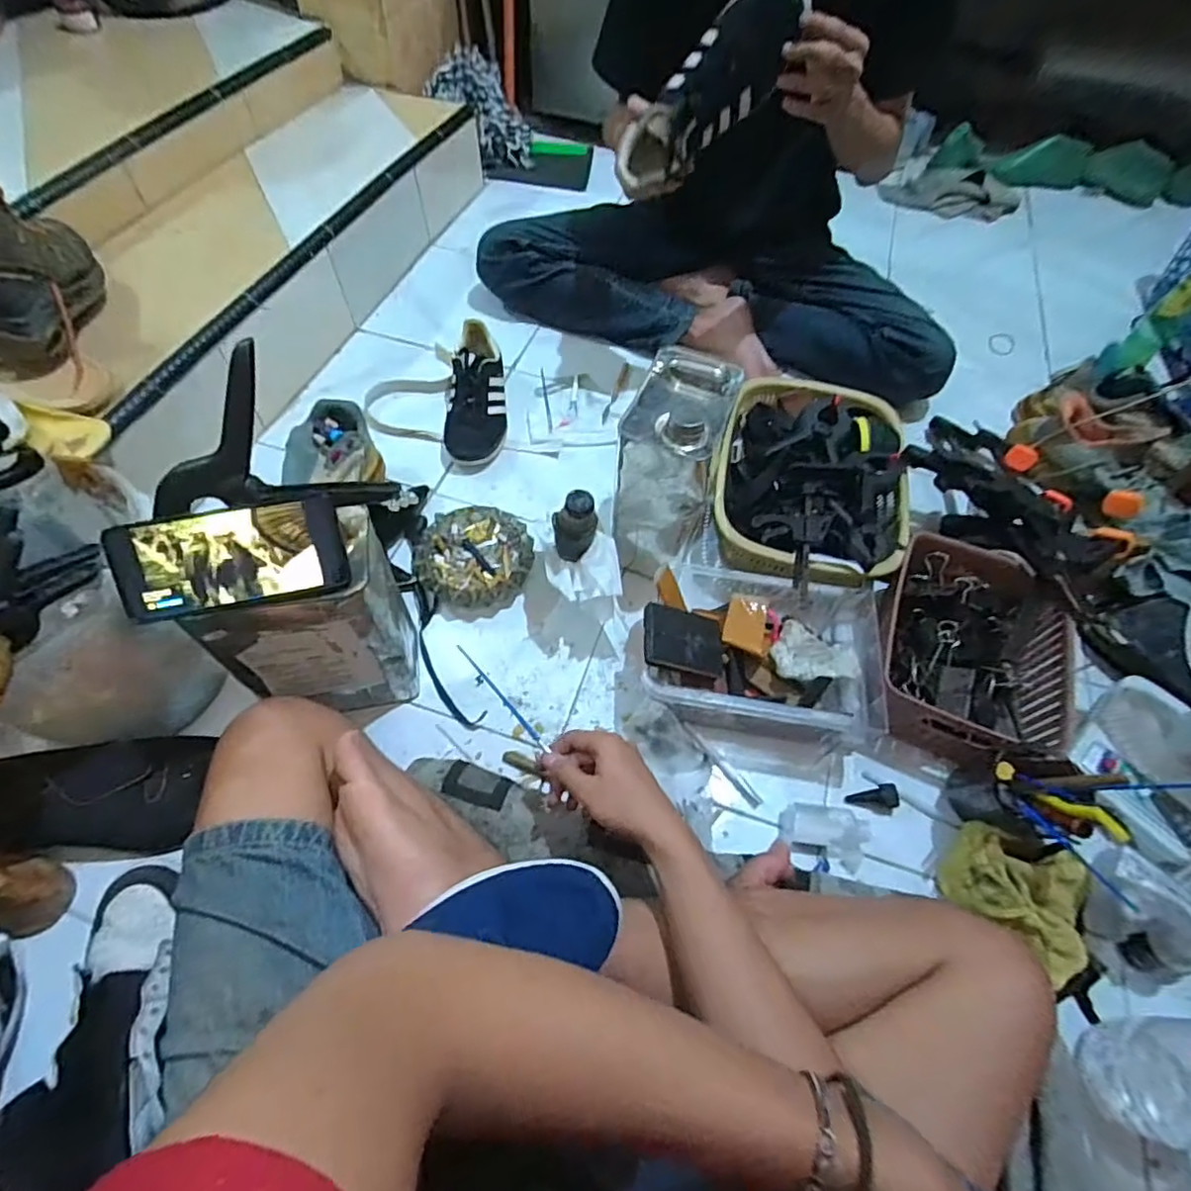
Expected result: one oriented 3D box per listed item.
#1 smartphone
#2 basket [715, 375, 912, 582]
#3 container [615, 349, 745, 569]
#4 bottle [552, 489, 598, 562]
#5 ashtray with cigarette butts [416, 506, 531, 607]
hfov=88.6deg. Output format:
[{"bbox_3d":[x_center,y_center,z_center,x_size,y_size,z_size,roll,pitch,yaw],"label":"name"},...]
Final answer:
[{"bbox_3d":[-0.292,-0.029,0.495,0.164,0.080,0.008,-12,15,-15],"label":"smartphone"},{"bbox_3d":[0.293,-0.150,0.842,0.236,0.108,0.358,14,58,6],"label":"basket"},{"bbox_3d":[0.094,-0.154,0.762,0.114,0.245,0.158,14,58,6],"label":"container"},{"bbox_3d":[-0.024,-0.080,0.685,0.038,0.092,0.035,-38,67,-23],"label":"bottle"},{"bbox_3d":[-0.158,-0.050,0.797,0.145,0.034,0.145,1,58,-2],"label":"ashtray with cigarette butts"}]

